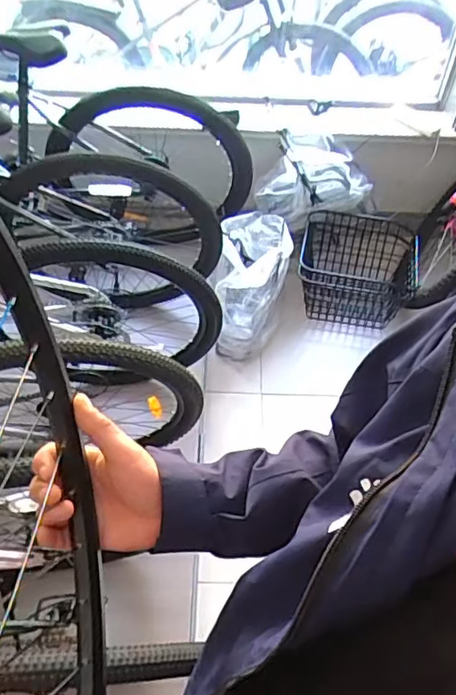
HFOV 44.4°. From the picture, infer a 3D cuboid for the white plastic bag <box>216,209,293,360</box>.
[{"bbox_3d":[0.077,-0.204,1.826,0.227,0.417,0.312,6,53,2],"label":"white plastic bag"}]

